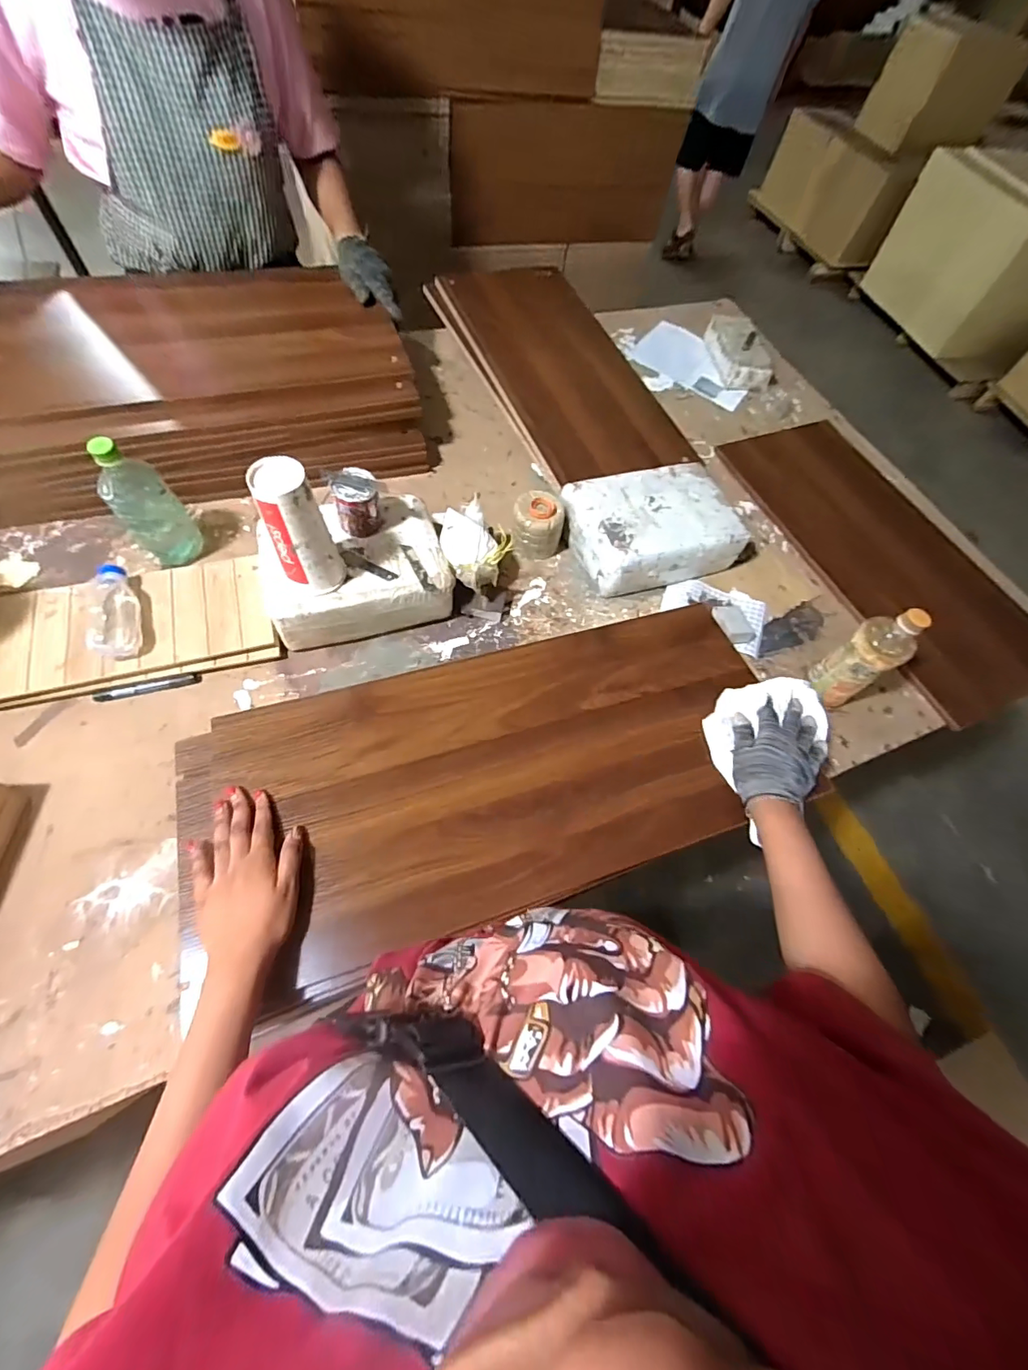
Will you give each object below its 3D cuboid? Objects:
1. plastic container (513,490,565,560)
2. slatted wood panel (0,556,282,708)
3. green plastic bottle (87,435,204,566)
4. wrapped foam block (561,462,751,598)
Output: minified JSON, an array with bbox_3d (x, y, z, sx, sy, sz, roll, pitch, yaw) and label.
[{"bbox_3d":[0.045,-0.285,0.871,0.085,0.086,0.085,5,62,-1],"label":"plastic container"},{"bbox_3d":[-0.623,-0.073,0.700,0.512,0.028,0.183,-14,69,-12],"label":"slatted wood panel"},{"bbox_3d":[-0.554,-0.273,0.731,0.084,0.205,0.098,-35,70,-20],"label":"green plastic bottle"},{"bbox_3d":[0.251,-0.286,0.895,0.286,0.107,0.207,-19,65,-14],"label":"wrapped foam block"}]

